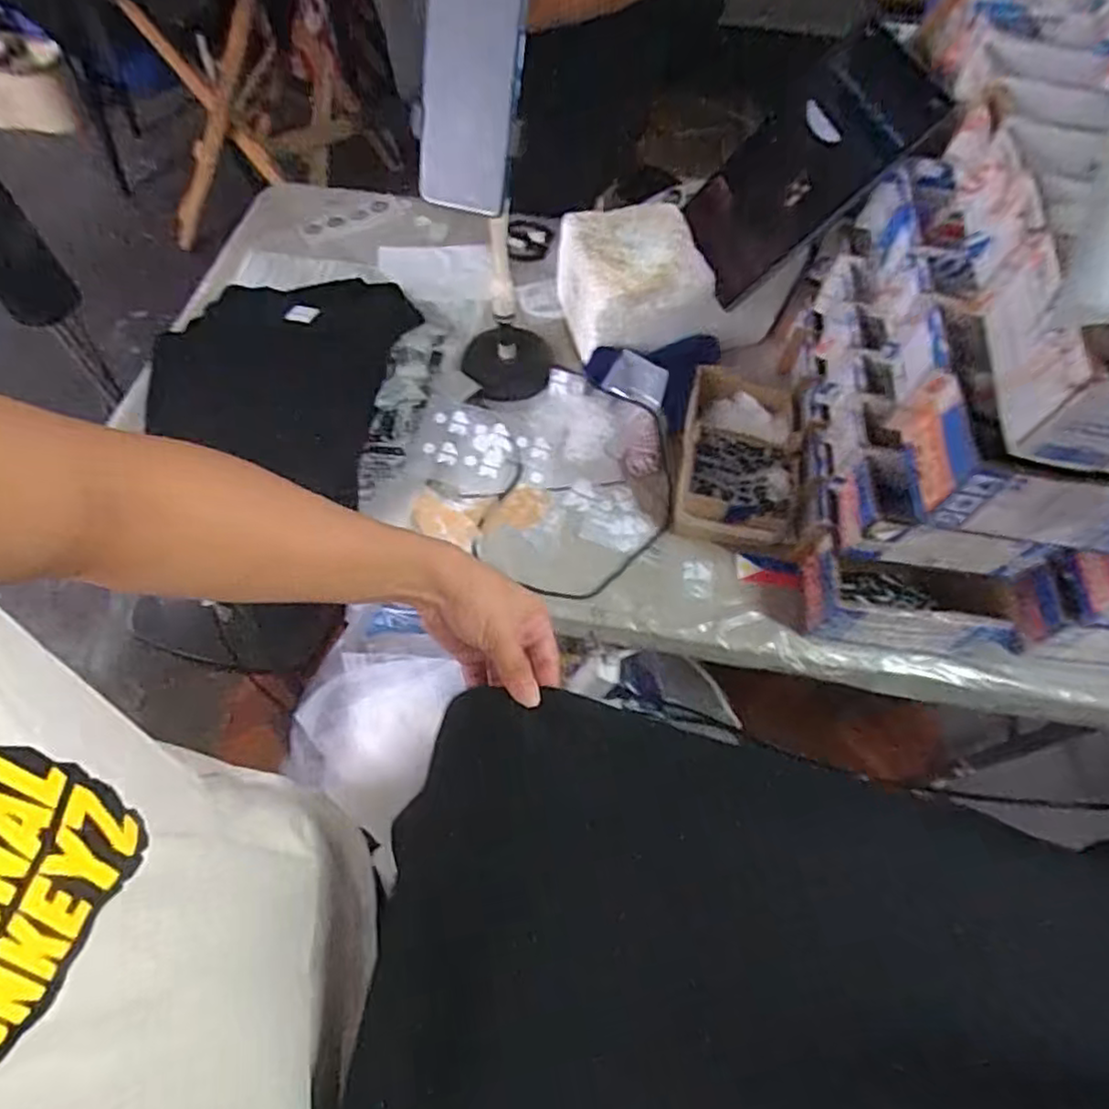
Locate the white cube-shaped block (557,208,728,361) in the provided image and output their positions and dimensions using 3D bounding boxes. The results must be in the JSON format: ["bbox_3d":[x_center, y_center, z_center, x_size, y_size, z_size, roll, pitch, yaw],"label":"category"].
[{"bbox_3d":[0.090,-0.305,0.764,0.149,0.113,0.145,-9,62,-7],"label":"white cube-shaped block"}]

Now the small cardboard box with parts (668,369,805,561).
[{"bbox_3d":[0.190,-0.102,0.695,0.128,0.059,0.206,8,61,2],"label":"small cardboard box with parts"}]

